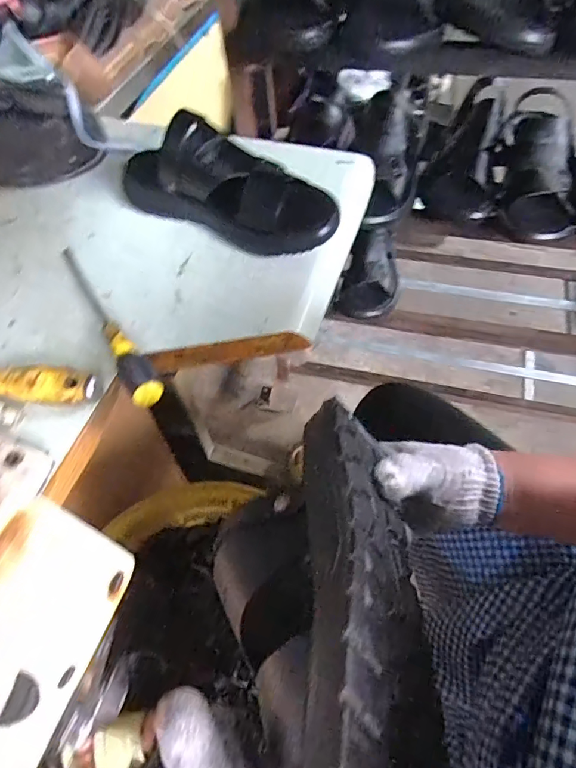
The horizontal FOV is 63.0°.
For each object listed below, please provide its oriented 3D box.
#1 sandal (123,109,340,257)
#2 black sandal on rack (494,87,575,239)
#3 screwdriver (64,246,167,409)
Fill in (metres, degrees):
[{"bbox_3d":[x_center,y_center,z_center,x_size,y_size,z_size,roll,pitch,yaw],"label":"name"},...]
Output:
[{"bbox_3d":[-0.071,-0.223,0.517,0.270,0.106,0.083,19,60,16],"label":"sandal"},{"bbox_3d":[0.356,-0.309,0.653,0.108,0.109,0.239,11,58,11],"label":"black sandal on rack"},{"bbox_3d":[-0.192,-0.070,0.477,0.029,0.025,0.251,-32,60,-16],"label":"screwdriver"}]

